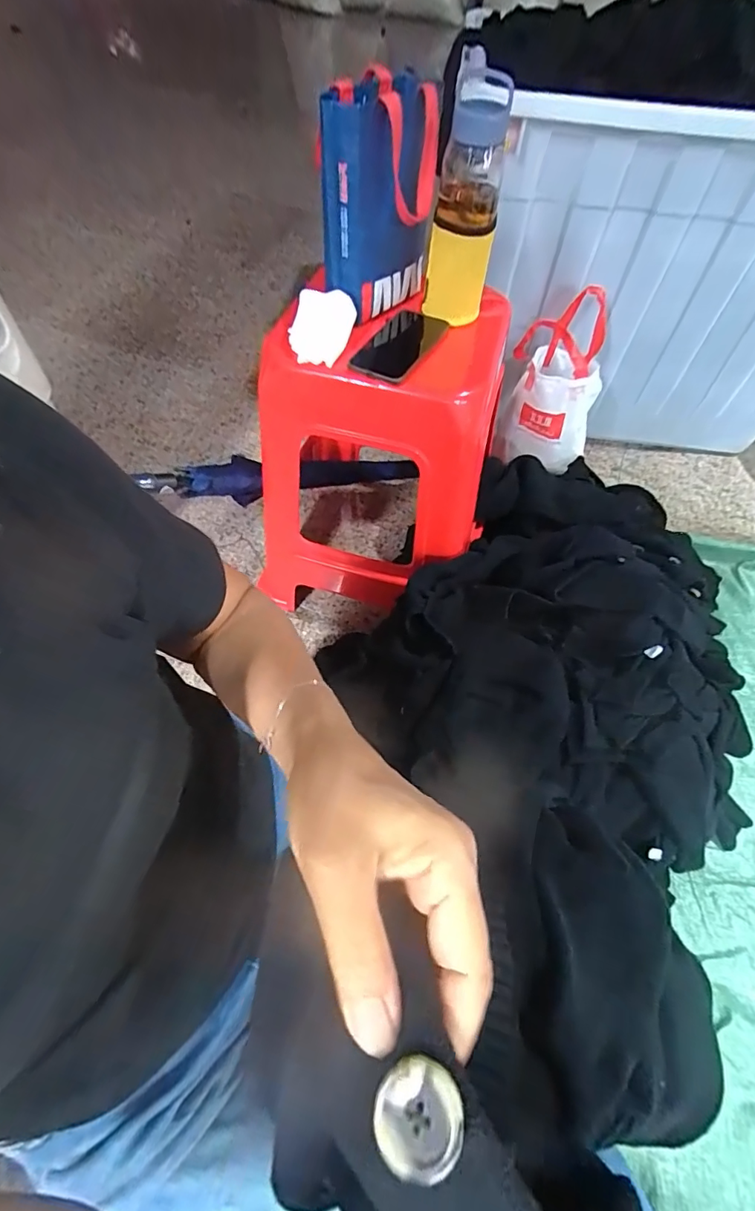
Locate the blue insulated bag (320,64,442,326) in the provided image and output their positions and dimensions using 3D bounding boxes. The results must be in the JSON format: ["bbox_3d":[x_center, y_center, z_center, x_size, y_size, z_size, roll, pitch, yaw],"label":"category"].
[{"bbox_3d":[0.000,-0.484,0.598,0.136,0.218,0.087,-4,55,1],"label":"blue insulated bag"}]

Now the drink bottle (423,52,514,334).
[{"bbox_3d":[0.110,-0.497,0.612,0.080,0.228,0.071,7,58,2],"label":"drink bottle"}]

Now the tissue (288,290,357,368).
[{"bbox_3d":[-0.080,-0.363,0.632,0.086,0.056,0.086,31,62,16],"label":"tissue"}]

